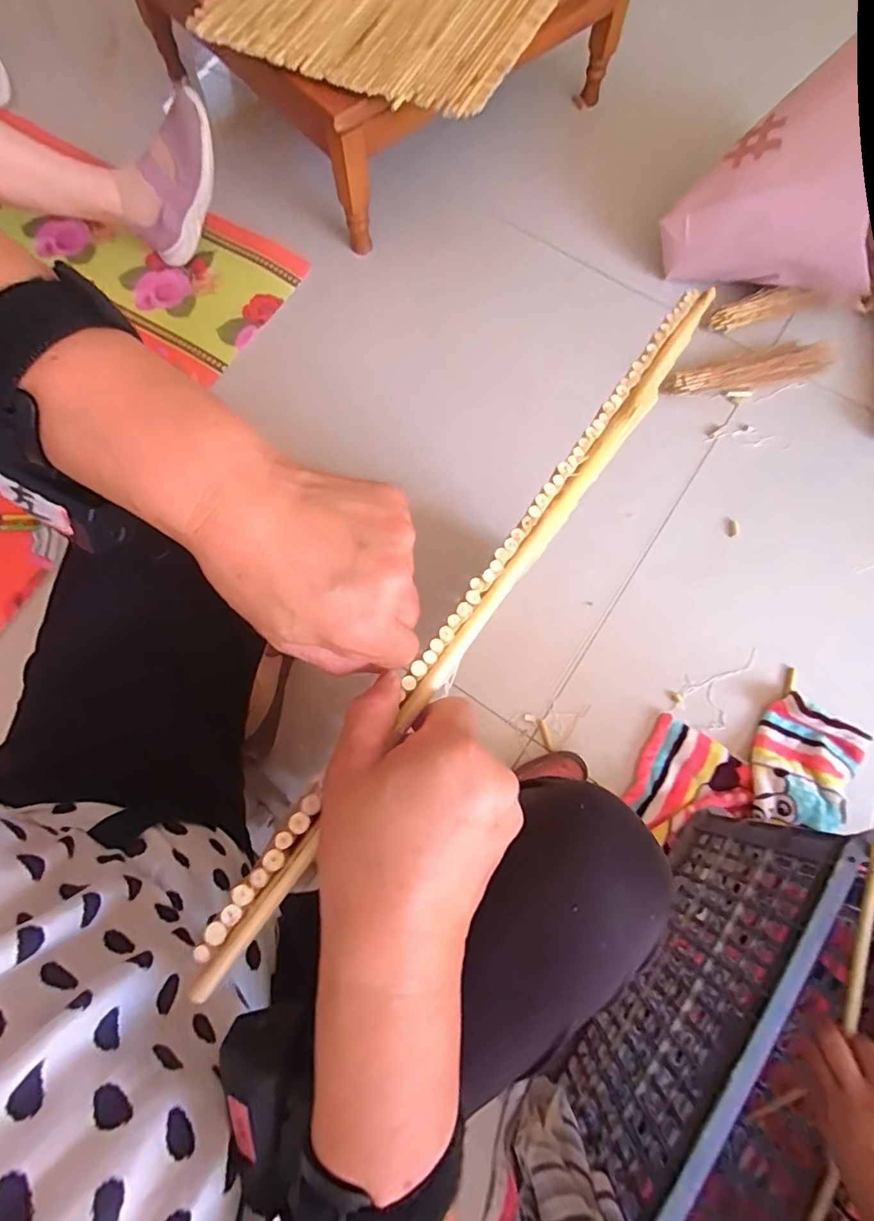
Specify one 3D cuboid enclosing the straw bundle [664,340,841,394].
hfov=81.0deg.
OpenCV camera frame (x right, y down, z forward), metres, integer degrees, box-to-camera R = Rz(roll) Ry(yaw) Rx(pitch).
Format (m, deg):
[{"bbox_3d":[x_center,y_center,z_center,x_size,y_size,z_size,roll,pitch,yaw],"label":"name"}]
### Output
[{"bbox_3d":[0.528,-0.411,0.871,0.292,0.046,0.062,-11,74,-4],"label":"straw bundle"}]

